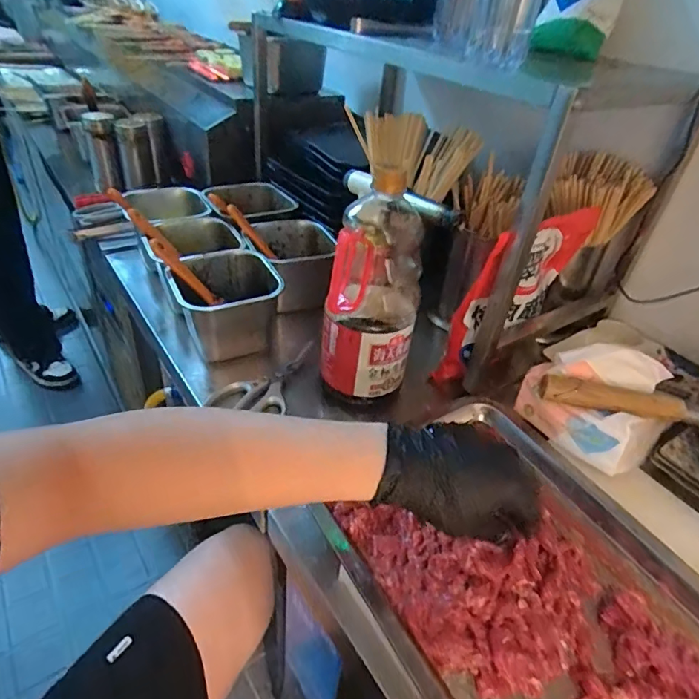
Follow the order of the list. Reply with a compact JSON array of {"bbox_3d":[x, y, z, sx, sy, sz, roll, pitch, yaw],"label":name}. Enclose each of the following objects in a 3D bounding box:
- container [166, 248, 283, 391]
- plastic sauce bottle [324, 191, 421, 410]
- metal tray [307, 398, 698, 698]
[{"bbox_3d":[-0.163,-0.053,0.660,0.131,0.109,0.134,-10,41,-19],"label":"container"},{"bbox_3d":[0.025,-0.051,0.554,0.100,0.221,0.090,6,39,1],"label":"plastic sauce bottle"},{"bbox_3d":[0.156,0.188,0.426,0.284,0.048,0.342,-17,44,-26],"label":"metal tray"}]

